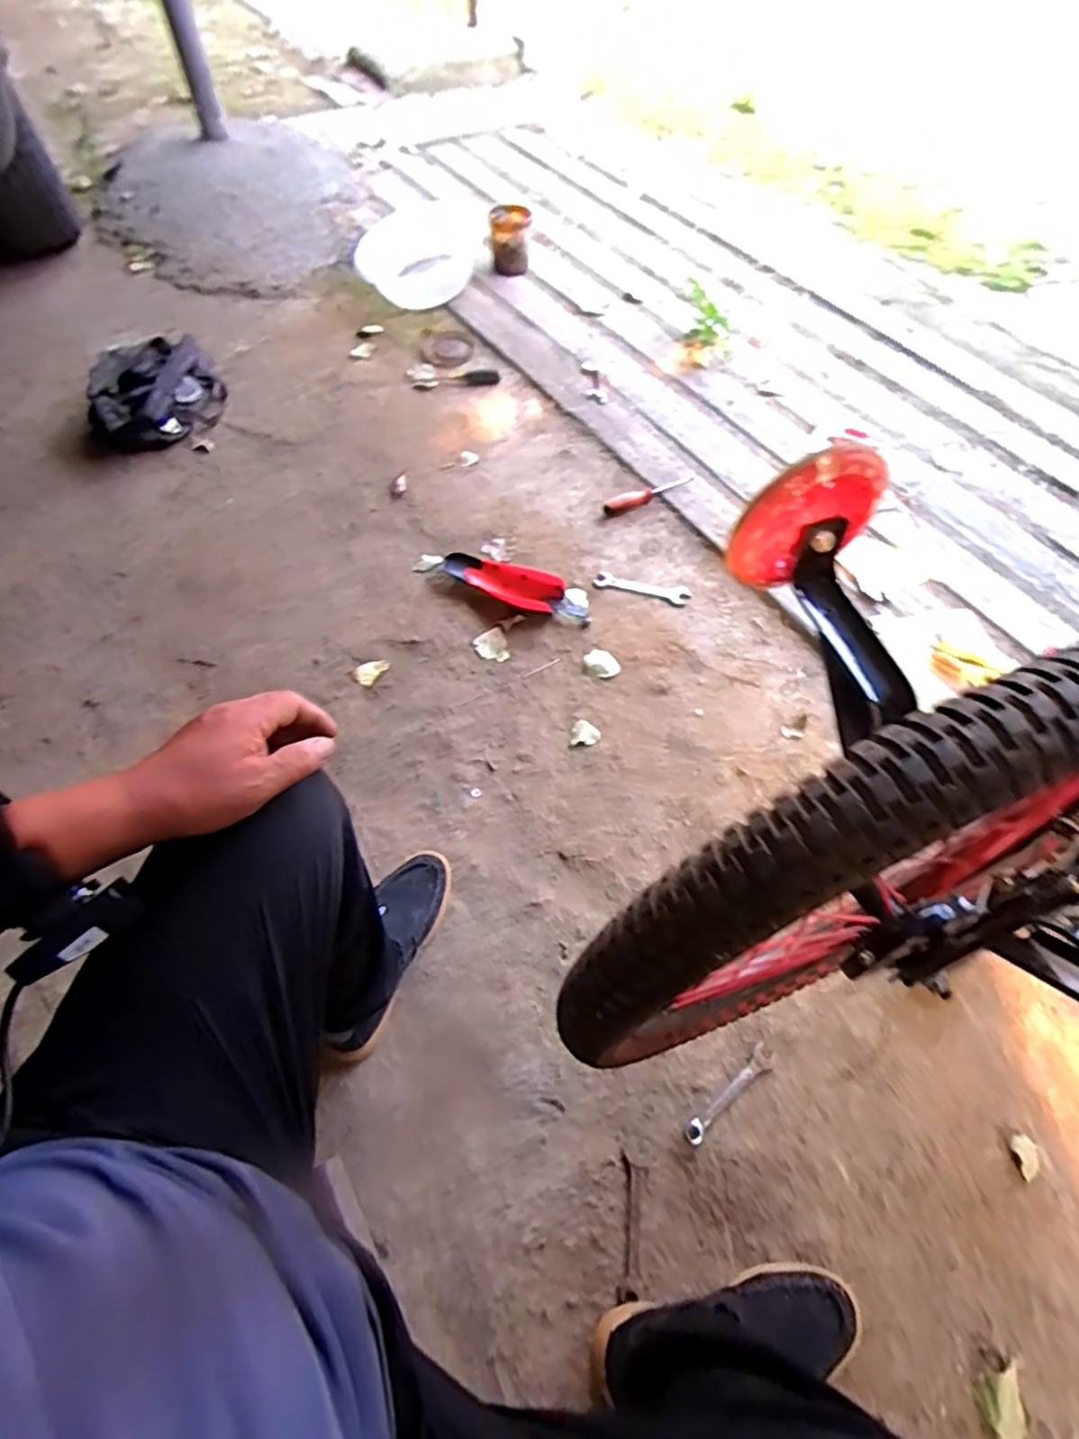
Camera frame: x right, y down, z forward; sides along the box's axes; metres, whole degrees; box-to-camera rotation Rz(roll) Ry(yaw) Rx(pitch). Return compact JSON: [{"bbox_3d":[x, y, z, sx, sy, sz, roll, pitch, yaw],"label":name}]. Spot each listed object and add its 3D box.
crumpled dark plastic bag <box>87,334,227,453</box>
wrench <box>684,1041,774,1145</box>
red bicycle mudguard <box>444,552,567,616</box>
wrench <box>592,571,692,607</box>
[{"bbox_3d":[-0.868,-0.741,1.445,0.300,0.120,0.258,-32,64,-17],"label":"crumpled dark plastic bag"},{"bbox_3d":[0.233,0.456,0.784,0.148,0.013,0.029,-36,66,-19],"label":"wrench"},{"bbox_3d":[-0.073,-0.258,1.222,0.242,0.030,0.092,15,61,9],"label":"red bicycle mudguard"},{"bbox_3d":[0.197,-0.253,1.235,0.181,0.007,0.042,13,61,8],"label":"wrench"}]

